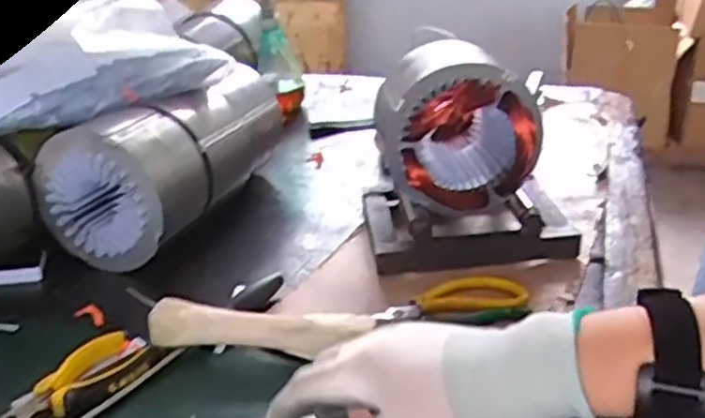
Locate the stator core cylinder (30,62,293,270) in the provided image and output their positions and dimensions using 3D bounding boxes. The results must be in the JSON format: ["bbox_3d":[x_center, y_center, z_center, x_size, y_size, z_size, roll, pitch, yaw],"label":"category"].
[{"bbox_3d":[-0.203,-0.065,0.840,0.144,0.149,0.301,9,29,21],"label":"stator core cylinder"}]

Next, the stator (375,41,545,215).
[{"bbox_3d":[0.098,-0.087,0.736,0.158,0.137,0.136,-5,27,-6],"label":"stator"}]

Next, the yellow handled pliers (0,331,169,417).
[{"bbox_3d":[-0.216,0.139,0.538,0.053,0.014,0.153,14,31,29],"label":"yellow handled pliers"}]

